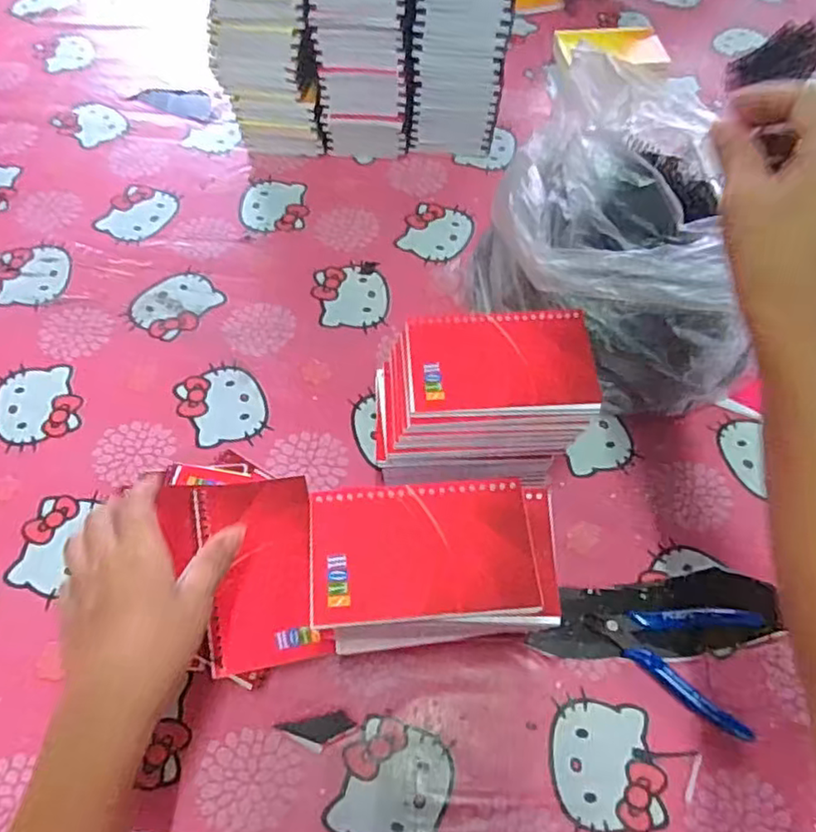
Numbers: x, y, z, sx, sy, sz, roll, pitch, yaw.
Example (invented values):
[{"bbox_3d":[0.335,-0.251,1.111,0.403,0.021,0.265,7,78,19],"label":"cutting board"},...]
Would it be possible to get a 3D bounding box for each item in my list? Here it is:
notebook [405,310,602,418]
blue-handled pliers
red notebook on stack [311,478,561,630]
[{"bbox_3d":[0.066,-0.039,0.464,0.131,0.012,0.079,-3,60,-3],"label":"notebook"},{"bbox_3d":[0.189,0.166,0.465,0.116,0.012,0.083,18,61,9],"label":"blue-handled pliers"},{"bbox_3d":[0.016,0.081,0.386,0.143,0.009,0.085,0,60,-1],"label":"red notebook on stack"}]

